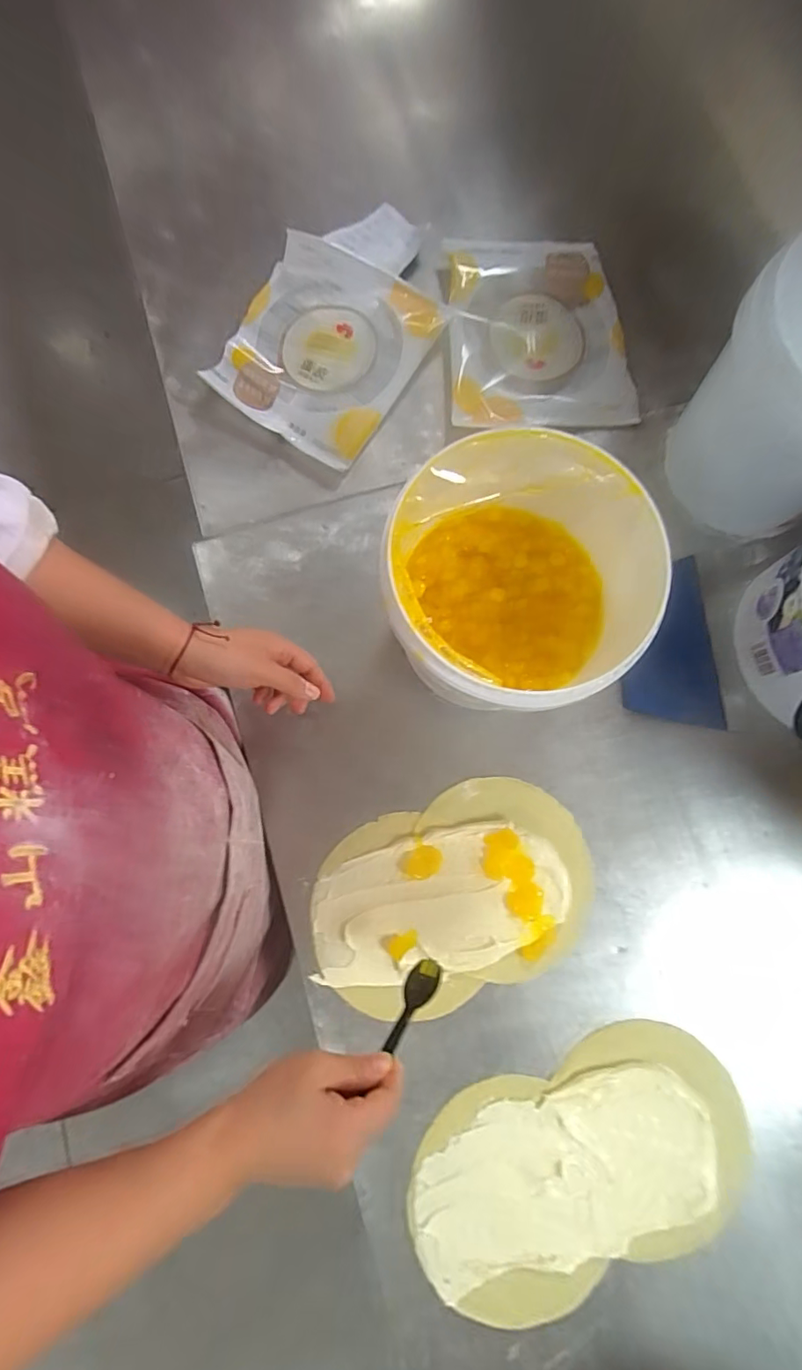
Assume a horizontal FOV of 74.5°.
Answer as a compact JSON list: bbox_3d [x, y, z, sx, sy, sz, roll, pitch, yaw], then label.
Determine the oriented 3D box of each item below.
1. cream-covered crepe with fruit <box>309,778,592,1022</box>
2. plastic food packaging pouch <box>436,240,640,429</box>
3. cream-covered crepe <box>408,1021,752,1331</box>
[{"bbox_3d":[0.048,0.200,0.495,0.264,0.011,0.176,-21,80,-4],"label":"cream-covered crepe with fruit"},{"bbox_3d":[0.153,-0.396,0.604,0.197,0.030,0.212,-4,89,1],"label":"plastic food packaging pouch"},{"bbox_3d":[0.154,0.413,0.449,0.294,0.011,0.168,-20,80,-4],"label":"cream-covered crepe"}]

